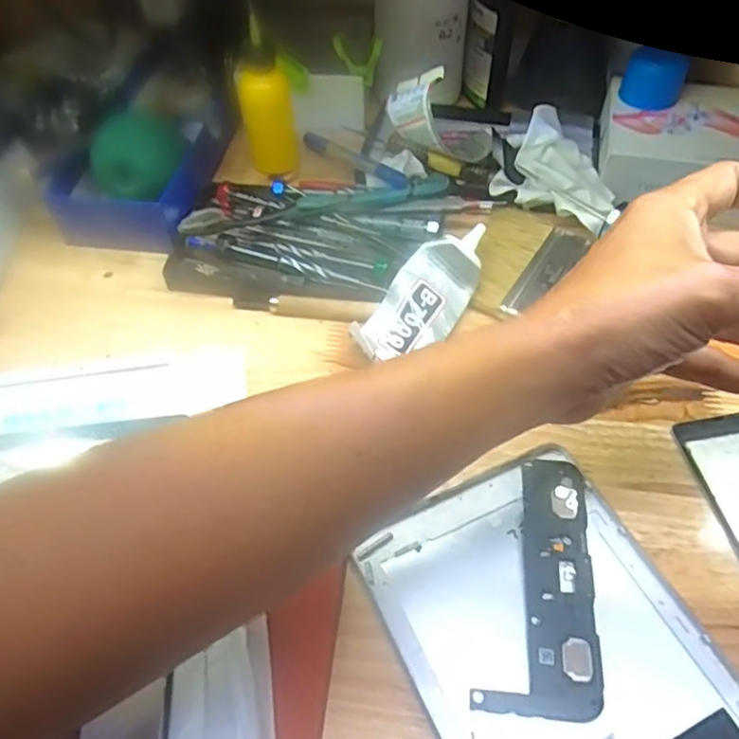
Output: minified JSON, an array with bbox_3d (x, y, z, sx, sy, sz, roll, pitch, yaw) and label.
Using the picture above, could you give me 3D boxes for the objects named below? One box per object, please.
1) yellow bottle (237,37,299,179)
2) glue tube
[{"bbox_3d":[-0.072,-0.186,0.450,0.033,0.086,0.028,-7,54,-3],"label":"yellow bottle"},{"bbox_3d":[0.037,-0.045,0.382,0.042,0.022,0.103,37,77,25],"label":"glue tube"}]

